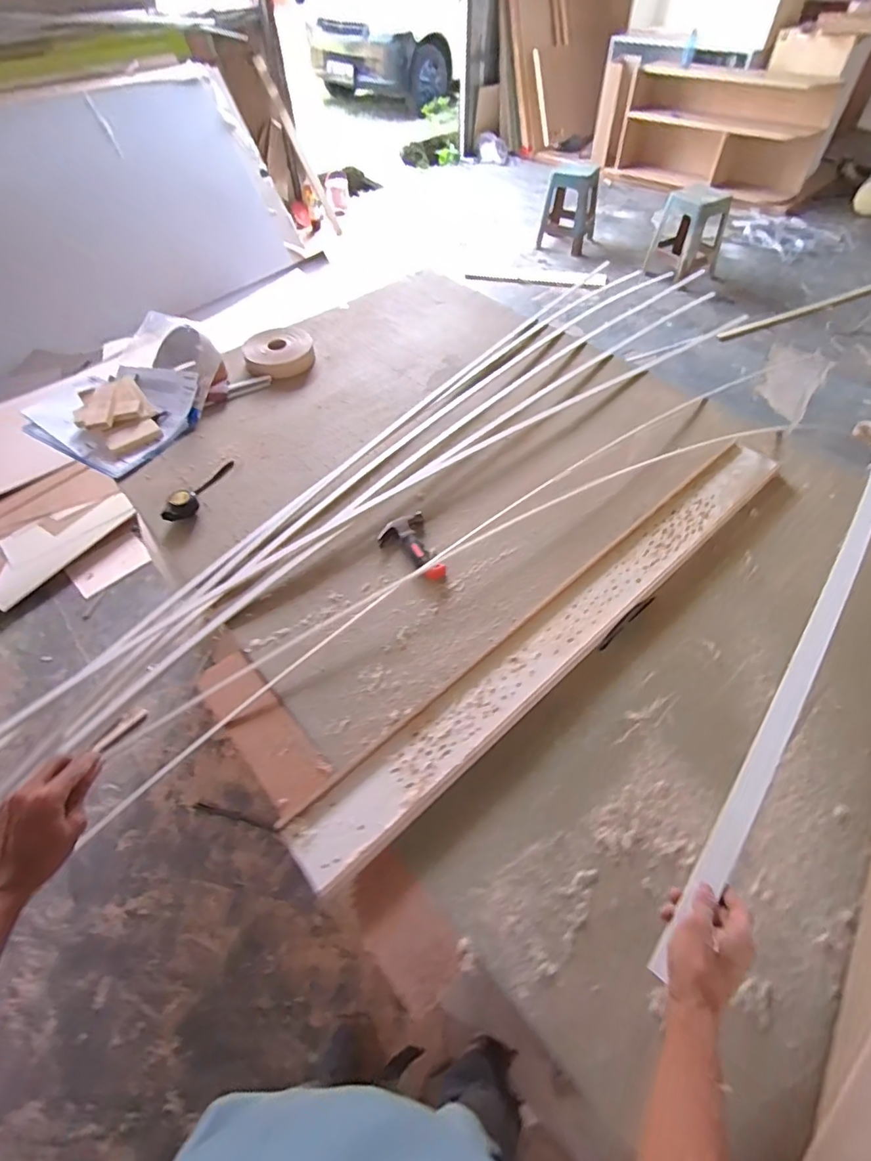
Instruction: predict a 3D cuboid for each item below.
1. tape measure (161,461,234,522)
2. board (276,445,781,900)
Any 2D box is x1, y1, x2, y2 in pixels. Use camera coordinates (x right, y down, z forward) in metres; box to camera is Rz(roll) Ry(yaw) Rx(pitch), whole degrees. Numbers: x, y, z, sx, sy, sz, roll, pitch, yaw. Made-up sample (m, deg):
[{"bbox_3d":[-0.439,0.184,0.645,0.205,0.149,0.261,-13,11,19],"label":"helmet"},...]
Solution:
[{"bbox_3d":[-0.498,-0.199,1.075,0.049,0.043,0.214,14,43,13],"label":"tape measure"},{"bbox_3d":[0.253,0.051,0.856,1.127,0.026,0.107,-36,60,-22],"label":"board"}]

